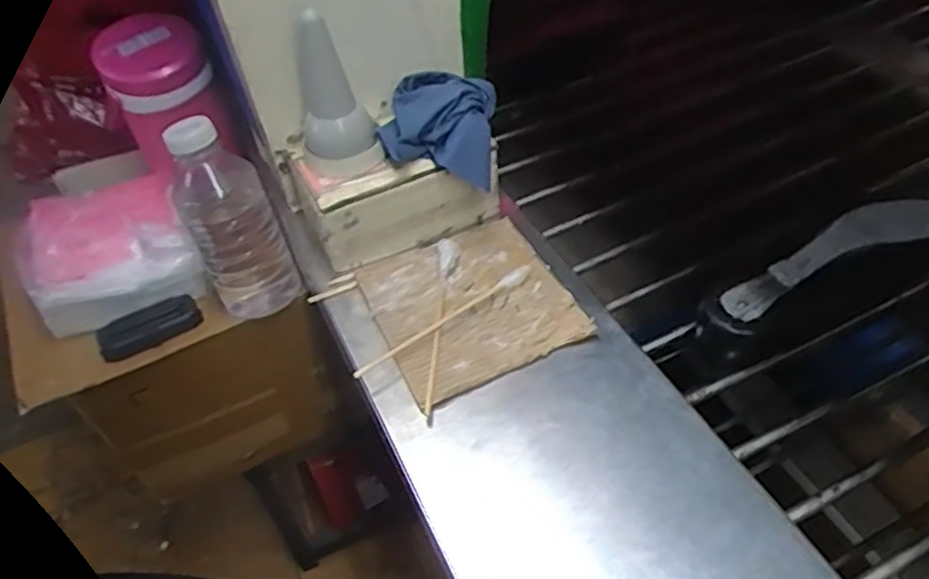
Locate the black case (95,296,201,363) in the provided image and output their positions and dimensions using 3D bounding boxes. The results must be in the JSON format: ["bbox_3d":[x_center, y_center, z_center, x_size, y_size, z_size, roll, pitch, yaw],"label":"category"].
[{"bbox_3d":[-0.349,0.043,0.765,0.110,0.025,0.052,-24,48,-19],"label":"black case"}]

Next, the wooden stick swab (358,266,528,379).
[{"bbox_3d":[-0.018,0.026,0.649,0.199,0.015,0.015,-30,51,-20],"label":"wooden stick swab"}]

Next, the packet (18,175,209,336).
[{"bbox_3d":[-0.408,-0.042,0.796,0.182,0.074,0.149,-20,47,-16],"label":"packet"}]

